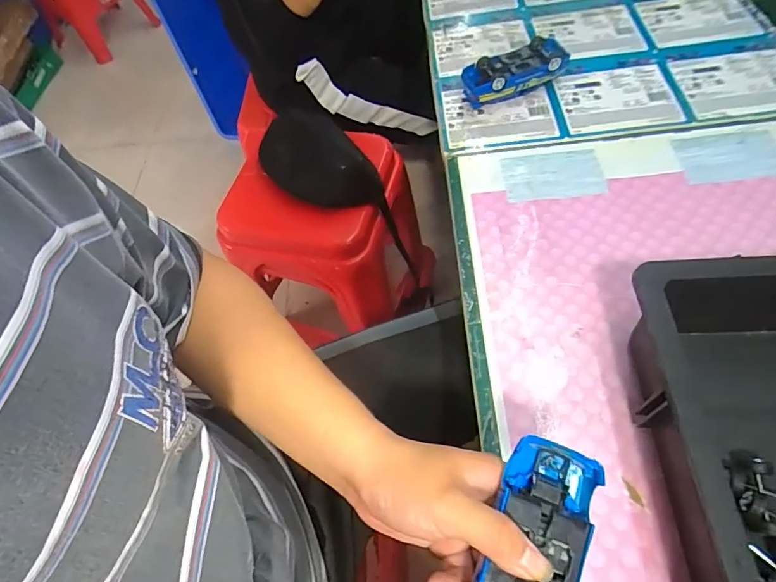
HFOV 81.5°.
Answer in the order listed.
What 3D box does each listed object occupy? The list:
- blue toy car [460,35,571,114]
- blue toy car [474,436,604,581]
[{"bbox_3d":[0.164,-0.284,0.588,0.142,0.040,0.059,-25,61,-10],"label":"blue toy car"},{"bbox_3d":[0.082,0.155,0.259,0.053,0.031,0.130,18,70,12],"label":"blue toy car"}]

